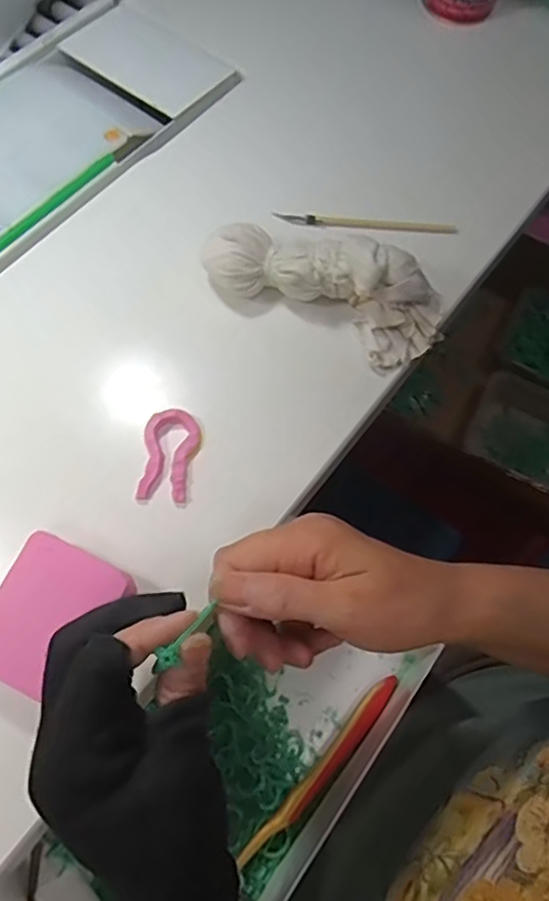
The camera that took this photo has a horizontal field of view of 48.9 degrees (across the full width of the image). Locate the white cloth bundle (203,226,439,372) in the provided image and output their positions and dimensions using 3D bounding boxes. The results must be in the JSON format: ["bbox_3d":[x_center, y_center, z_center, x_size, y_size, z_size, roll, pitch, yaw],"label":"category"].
[{"bbox_3d":[0.031,-0.107,0.382,0.154,0.047,0.052,26,69,7],"label":"white cloth bundle"}]

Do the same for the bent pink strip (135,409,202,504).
[{"bbox_3d":[-0.062,0.003,0.356,0.031,0.006,0.056,8,68,0],"label":"bent pink strip"}]

